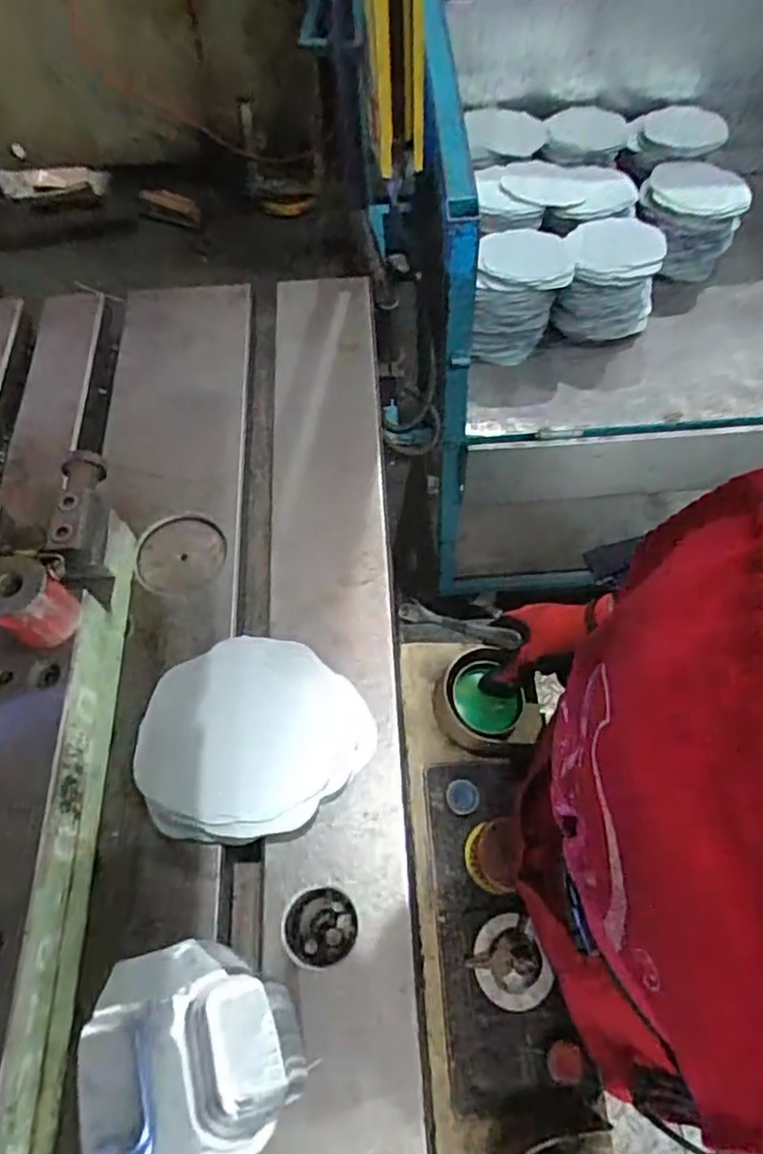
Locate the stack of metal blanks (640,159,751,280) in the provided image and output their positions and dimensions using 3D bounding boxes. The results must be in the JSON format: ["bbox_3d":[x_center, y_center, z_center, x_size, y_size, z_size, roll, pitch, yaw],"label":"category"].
[{"bbox_3d":[0.528,-0.627,1.178,0.186,0.112,0.147,-14,62,-6],"label":"stack of metal blanks"}]

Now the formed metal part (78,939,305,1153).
[{"bbox_3d":[-0.110,0.274,0.383,0.120,0.034,0.113,-15,63,-4],"label":"formed metal part"}]

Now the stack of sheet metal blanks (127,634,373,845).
[{"bbox_3d":[-0.106,0.130,0.546,0.171,0.044,0.152,-40,68,-16],"label":"stack of sheet metal blanks"}]

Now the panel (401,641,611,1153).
[{"bbox_3d":[0.095,0.284,0.555,0.125,0.062,0.485,-4,63,0],"label":"panel"}]

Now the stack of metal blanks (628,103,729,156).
[{"bbox_3d":[0.520,-0.784,1.192,0.167,0.026,0.099,-1,80,1],"label":"stack of metal blanks"}]

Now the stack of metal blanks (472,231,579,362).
[{"bbox_3d":[0.236,-0.478,1.154,0.150,0.167,0.140,5,63,6],"label":"stack of metal blanks"}]

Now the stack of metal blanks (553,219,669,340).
[{"bbox_3d":[0.386,-0.503,1.146,0.168,0.131,0.144,10,64,8],"label":"stack of metal blanks"}]

